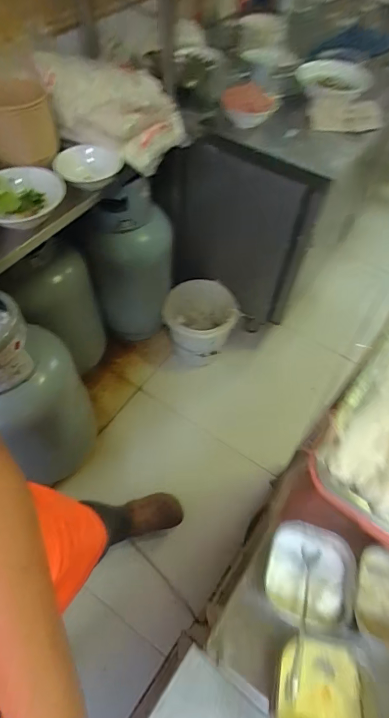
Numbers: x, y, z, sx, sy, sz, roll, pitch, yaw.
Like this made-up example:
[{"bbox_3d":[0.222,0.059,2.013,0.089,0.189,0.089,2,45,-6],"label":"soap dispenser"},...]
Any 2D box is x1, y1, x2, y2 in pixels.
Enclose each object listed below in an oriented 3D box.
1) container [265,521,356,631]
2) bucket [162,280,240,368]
[{"bbox_3d":[0.139,0.268,0.484,0.103,0.051,0.106,16,57,8],"label":"container"},{"bbox_3d":[0.015,-0.122,1.512,0.263,0.285,0.240,1,57,-2],"label":"bucket"}]

